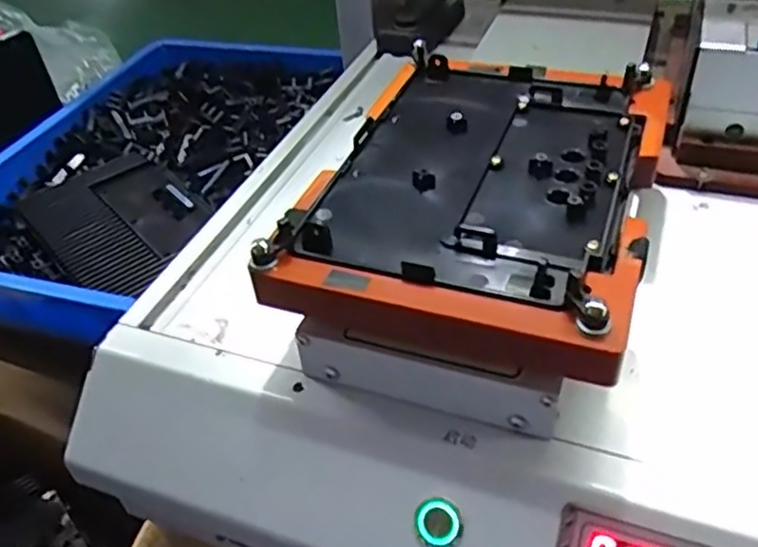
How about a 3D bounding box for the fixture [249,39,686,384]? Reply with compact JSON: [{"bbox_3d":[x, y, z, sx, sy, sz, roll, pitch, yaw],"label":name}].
[{"bbox_3d":[0.055,-0.043,0.349,0.158,0.038,0.216,12,45,19],"label":"fixture"}]

